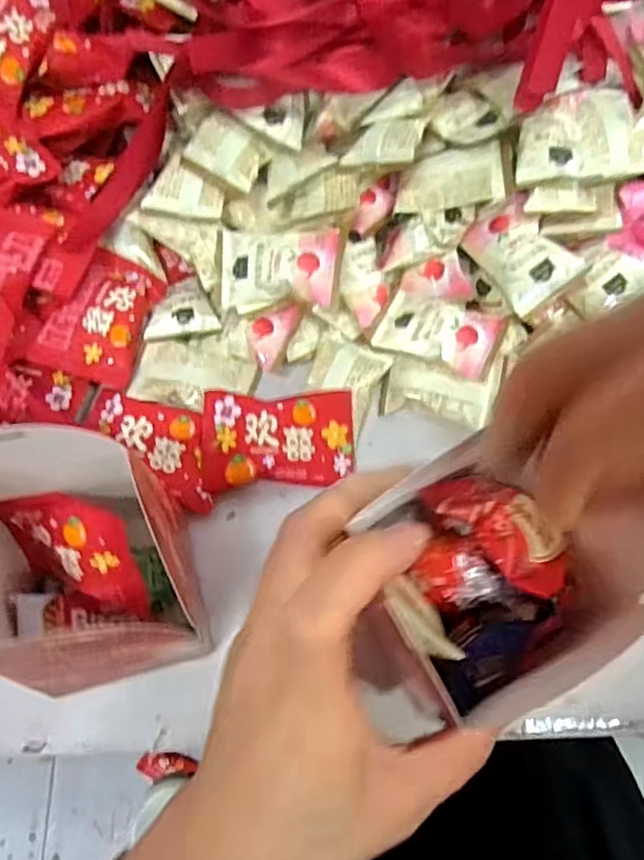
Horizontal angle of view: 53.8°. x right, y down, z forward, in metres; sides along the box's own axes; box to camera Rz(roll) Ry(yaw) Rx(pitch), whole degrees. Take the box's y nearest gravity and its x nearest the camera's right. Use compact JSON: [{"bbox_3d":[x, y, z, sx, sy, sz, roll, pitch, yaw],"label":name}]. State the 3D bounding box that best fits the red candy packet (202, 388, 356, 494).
[{"bbox_3d":[-0.023,0.004,0.338,0.080,0.020,0.049,-2,66,-2],"label":"red candy packet"}]

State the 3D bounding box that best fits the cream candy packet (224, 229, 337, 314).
[{"bbox_3d":[-0.023,-0.086,0.340,0.065,0.014,0.042,2,78,8],"label":"cream candy packet"}]

